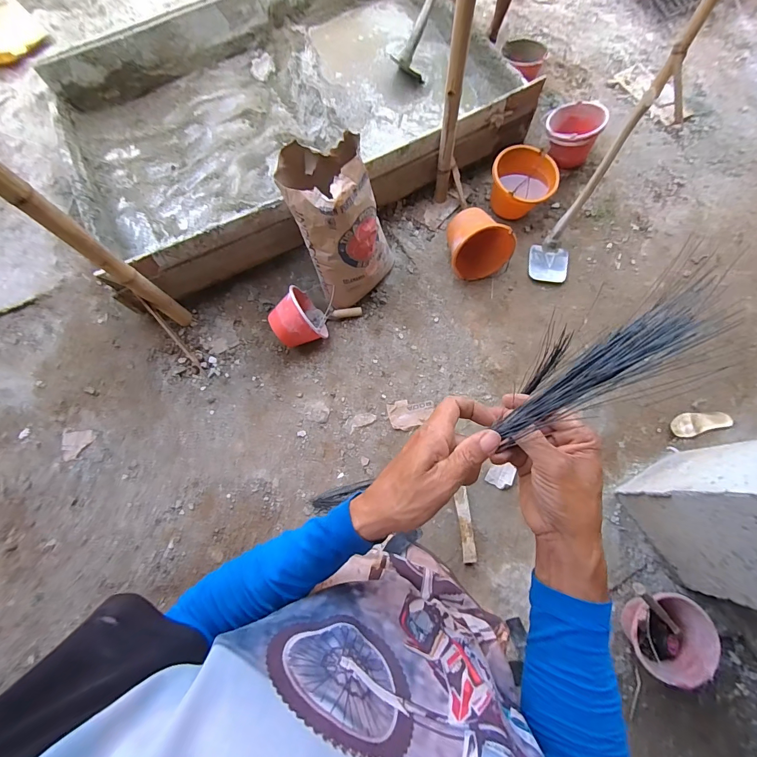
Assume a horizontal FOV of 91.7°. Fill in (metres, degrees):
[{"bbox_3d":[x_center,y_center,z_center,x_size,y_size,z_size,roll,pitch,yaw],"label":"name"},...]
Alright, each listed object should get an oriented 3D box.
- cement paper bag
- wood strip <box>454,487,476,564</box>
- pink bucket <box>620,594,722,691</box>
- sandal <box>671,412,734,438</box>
[{"bbox_3d":[-0.135,-0.578,1.385,0.321,0.511,0.366,-28,73,-6],"label":"cement paper bag"},{"bbox_3d":[0.308,0.525,1.298,0.047,0.011,0.233,-8,77,10],"label":"wood strip"},{"bbox_3d":[0.883,0.770,1.135,0.224,0.162,0.233,-1,73,2],"label":"pink bucket"},{"bbox_3d":[1.213,0.162,1.385,0.222,0.027,0.084,-15,73,-2],"label":"sandal"}]

